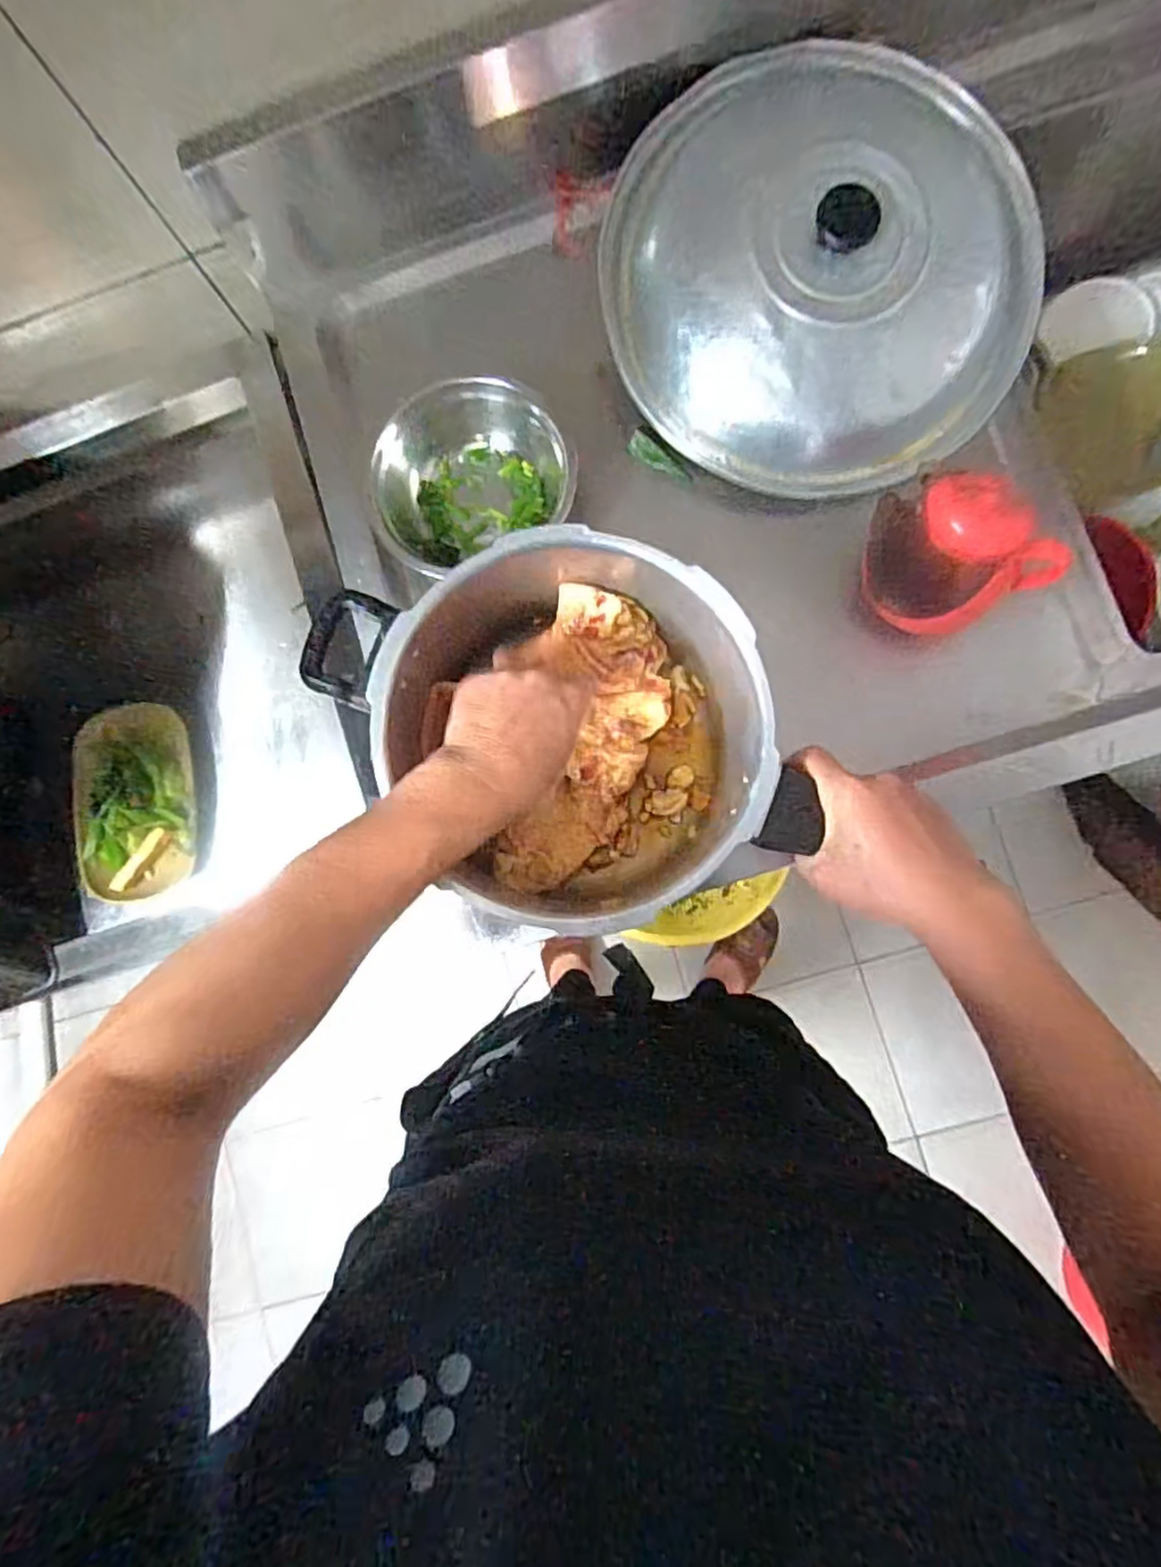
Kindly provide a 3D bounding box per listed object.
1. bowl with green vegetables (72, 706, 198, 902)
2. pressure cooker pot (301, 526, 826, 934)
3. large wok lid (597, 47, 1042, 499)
[{"bbox_3d":[-0.459,0.019,0.735,0.115,0.038,0.196,-5,84,5],"label":"bowl with green vegetables"},{"bbox_3d":[-0.004,-0.027,0.490,0.238,0.160,0.234,-22,82,3],"label":"pressure cooker pot"},{"bbox_3d":[0.186,-0.387,0.533,0.335,0.072,0.317,0,100,1],"label":"large wok lid"}]

